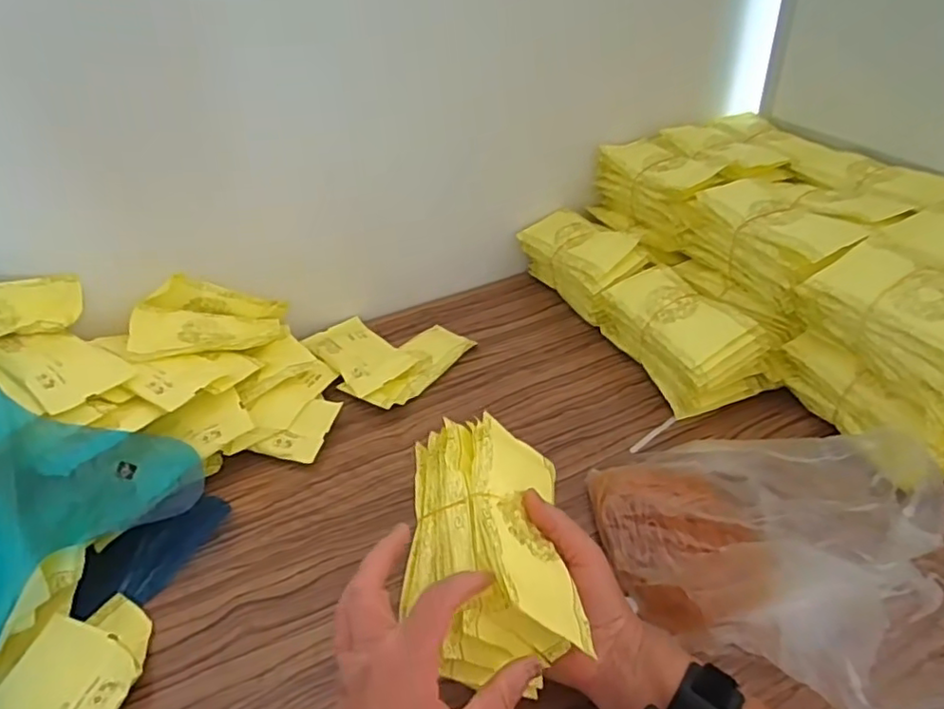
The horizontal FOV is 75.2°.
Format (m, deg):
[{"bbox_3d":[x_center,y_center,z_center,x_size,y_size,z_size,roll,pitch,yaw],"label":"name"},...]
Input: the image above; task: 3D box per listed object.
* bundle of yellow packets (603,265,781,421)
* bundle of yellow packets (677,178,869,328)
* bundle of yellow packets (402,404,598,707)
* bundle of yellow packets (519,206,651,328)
[{"bbox_3d":[0.245,-0.021,0.704,0.111,0.095,0.176,-15,39,-14],"label":"bundle of yellow packets"},{"bbox_3d":[0.332,-0.123,0.689,0.103,0.091,0.192,-12,38,-10],"label":"bundle of yellow packets"},{"bbox_3d":[0.012,0.126,0.438,0.111,0.079,0.183,-4,38,0],"label":"bundle of yellow packets"},{"bbox_3d":[0.151,-0.125,0.837,0.091,0.106,0.186,-20,40,-20],"label":"bundle of yellow packets"}]

